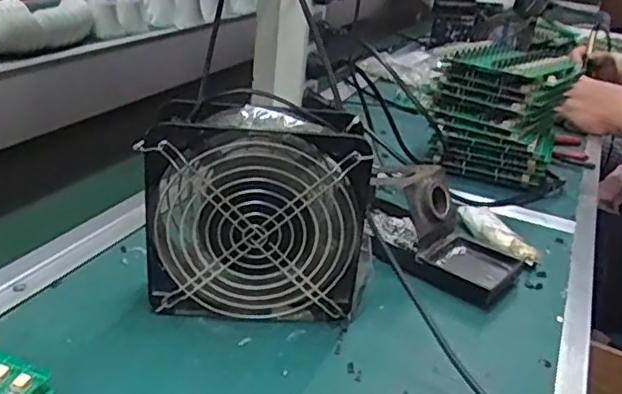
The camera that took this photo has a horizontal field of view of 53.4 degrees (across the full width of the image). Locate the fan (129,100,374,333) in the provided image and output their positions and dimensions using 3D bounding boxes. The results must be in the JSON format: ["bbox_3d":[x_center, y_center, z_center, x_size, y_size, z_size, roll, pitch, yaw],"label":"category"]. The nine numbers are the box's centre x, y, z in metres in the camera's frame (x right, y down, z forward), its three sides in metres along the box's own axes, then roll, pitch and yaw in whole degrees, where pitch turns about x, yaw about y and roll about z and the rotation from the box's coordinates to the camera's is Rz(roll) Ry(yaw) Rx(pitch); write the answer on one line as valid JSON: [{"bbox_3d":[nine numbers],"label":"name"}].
[{"bbox_3d":[-0.039,0.012,0.451,0.152,0.156,0.057,4,26,-6],"label":"fan"}]

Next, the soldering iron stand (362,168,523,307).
[{"bbox_3d":[0.109,0.023,0.548,0.155,0.074,0.098,19,28,22],"label":"soldering iron stand"}]

